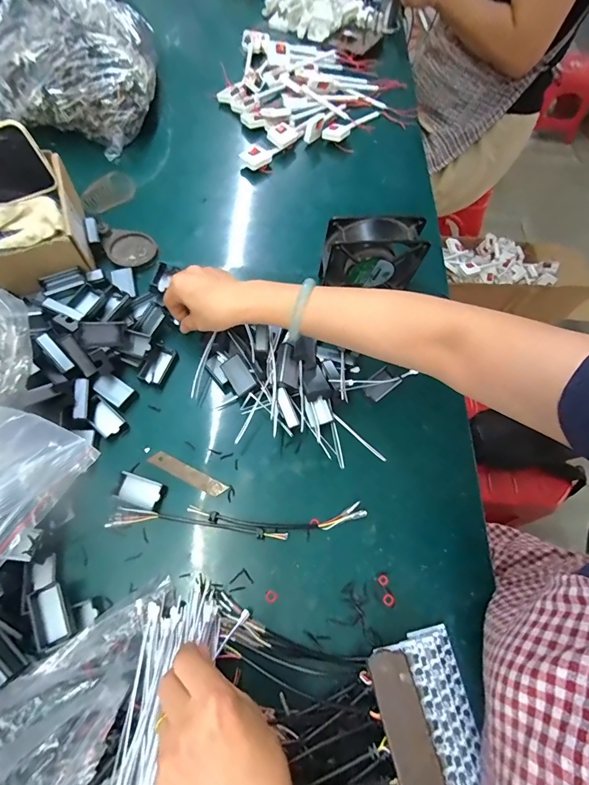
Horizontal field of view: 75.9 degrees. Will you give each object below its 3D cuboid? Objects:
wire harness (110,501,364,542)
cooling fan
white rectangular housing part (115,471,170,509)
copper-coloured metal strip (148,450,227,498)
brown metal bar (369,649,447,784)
[{"bbox_3d":[-0.060,0.142,0.414,0.275,0.015,0.035,0,65,-5],"label":"wire harness"},{"bbox_3d":[0.097,-0.169,0.497,0.123,0.115,0.043,-2,65,-6],"label":"cooling fan"},{"bbox_3d":[-0.172,0.110,0.422,0.052,0.009,0.030,18,65,4],"label":"white rectangular housing part"},{"bbox_3d":[-0.123,0.093,0.435,0.095,0.004,0.018,25,62,10],"label":"copper-coloured metal strip"},{"bbox_3d":[0.104,0.316,0.292,0.035,0.007,0.194,-11,66,-10],"label":"brown metal bar"}]

